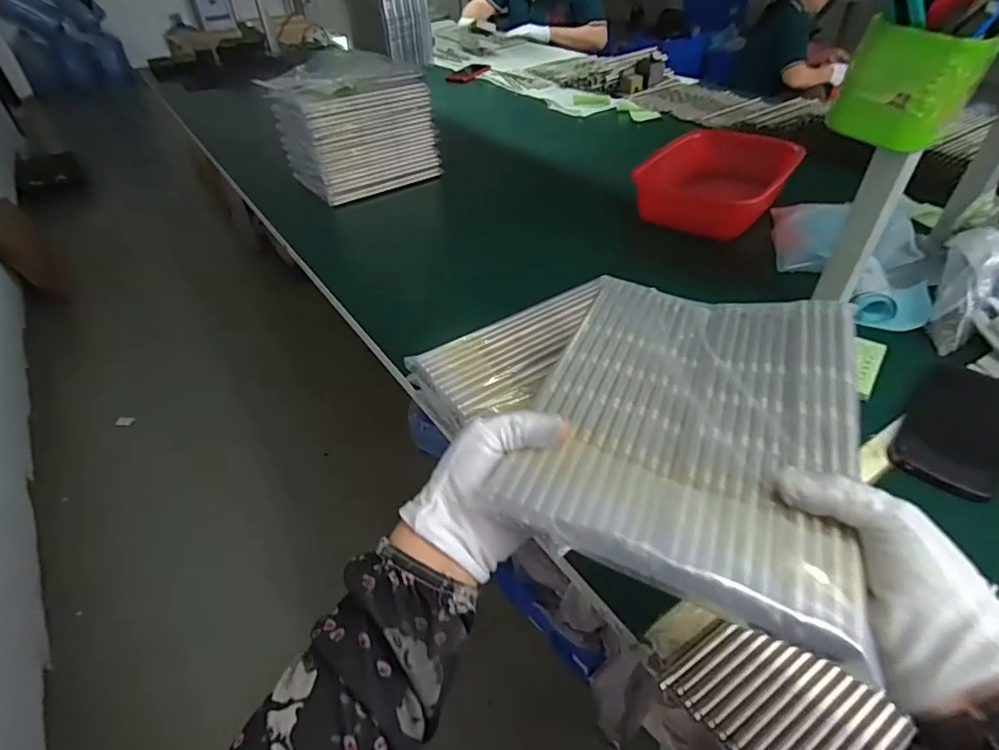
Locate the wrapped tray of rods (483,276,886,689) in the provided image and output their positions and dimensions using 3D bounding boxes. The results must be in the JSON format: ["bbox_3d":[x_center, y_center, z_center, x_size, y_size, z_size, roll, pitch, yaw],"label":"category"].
[{"bbox_3d":[0.119,0.016,0.328,0.172,0.022,0.244,15,44,18],"label":"wrapped tray of rods"}]

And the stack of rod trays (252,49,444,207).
[{"bbox_3d":[-0.281,-0.490,1.044,0.249,0.190,0.230,-27,47,-26],"label":"stack of rod trays"}]

